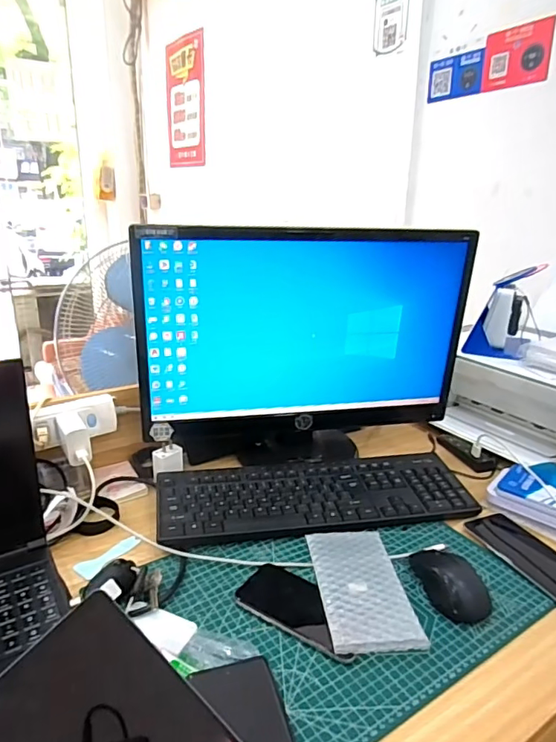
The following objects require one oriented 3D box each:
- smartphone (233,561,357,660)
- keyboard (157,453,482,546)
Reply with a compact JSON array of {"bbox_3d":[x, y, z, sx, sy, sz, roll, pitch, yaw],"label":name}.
[{"bbox_3d":[0.023,0.248,0.538,0.141,0.008,0.062,13,33,34],"label":"smartphone"},{"bbox_3d":[0.056,0.174,0.716,0.432,0.020,0.137,-3,19,-13],"label":"keyboard"}]

